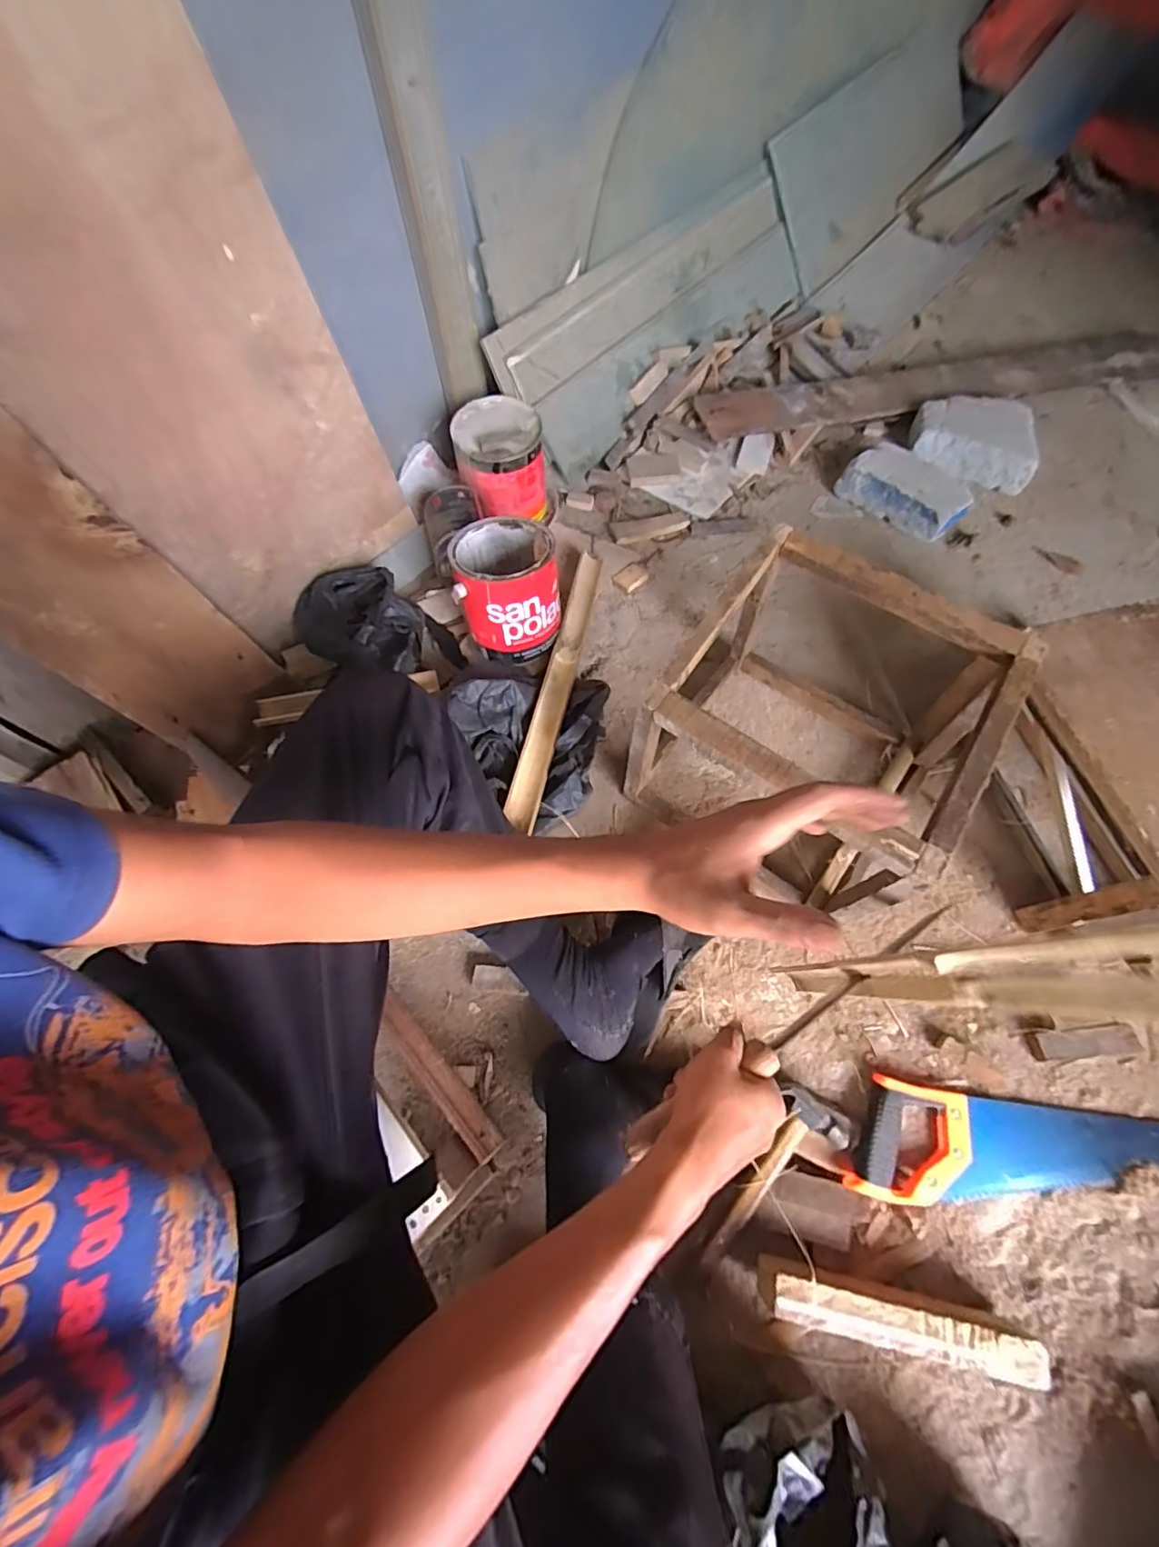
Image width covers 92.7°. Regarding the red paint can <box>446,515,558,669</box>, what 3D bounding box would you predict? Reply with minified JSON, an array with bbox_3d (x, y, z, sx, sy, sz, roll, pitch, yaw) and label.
[{"bbox_3d":[-0.111,-0.282,0.850,0.150,0.175,0.152,-15,53,-8],"label":"red paint can"}]

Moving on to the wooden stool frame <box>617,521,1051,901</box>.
[{"bbox_3d":[0.288,-0.059,0.699,0.318,0.286,0.350,35,70,16],"label":"wooden stool frame"}]

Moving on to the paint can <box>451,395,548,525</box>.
[{"bbox_3d":[-0.136,-0.543,0.987,0.150,0.148,0.166,-10,65,-3],"label":"paint can"}]

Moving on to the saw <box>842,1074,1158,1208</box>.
[{"bbox_3d":[0.512,0.422,0.618,0.424,0.036,0.118,4,67,3],"label":"saw"}]

